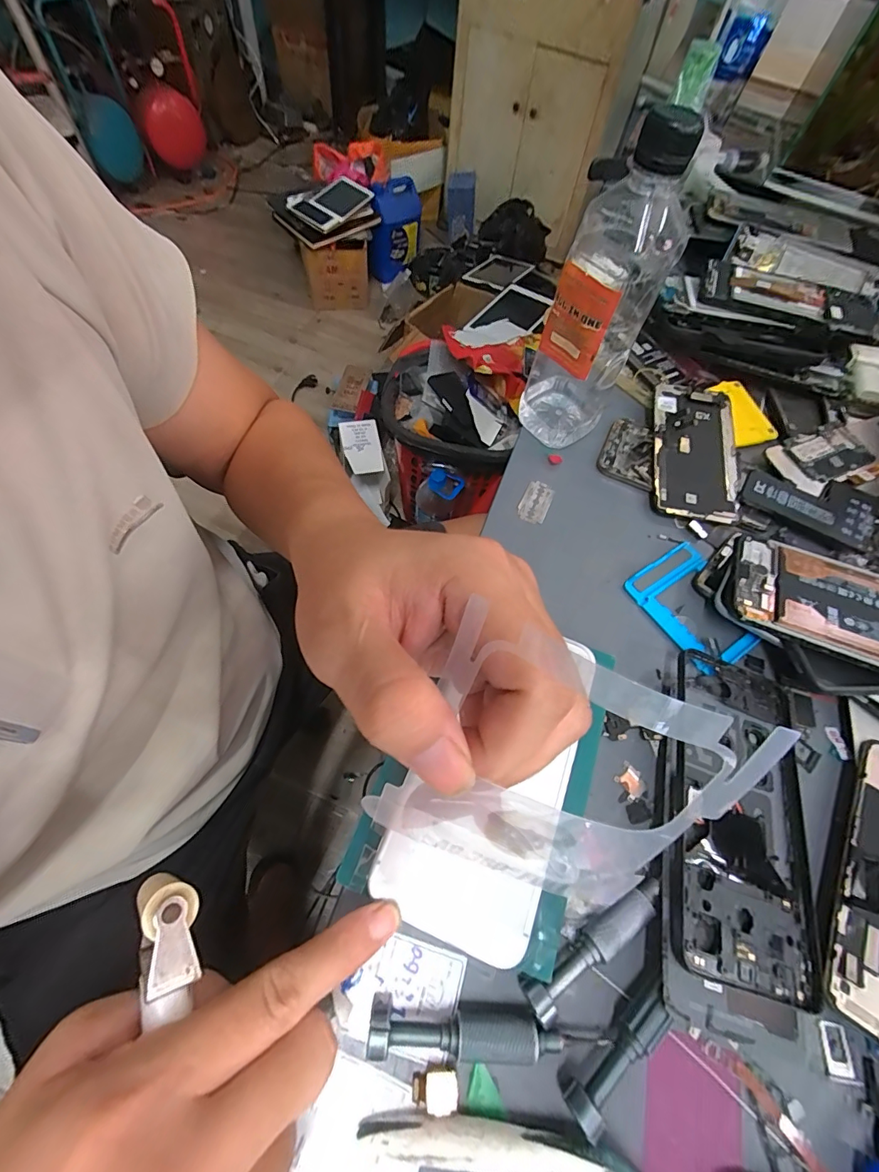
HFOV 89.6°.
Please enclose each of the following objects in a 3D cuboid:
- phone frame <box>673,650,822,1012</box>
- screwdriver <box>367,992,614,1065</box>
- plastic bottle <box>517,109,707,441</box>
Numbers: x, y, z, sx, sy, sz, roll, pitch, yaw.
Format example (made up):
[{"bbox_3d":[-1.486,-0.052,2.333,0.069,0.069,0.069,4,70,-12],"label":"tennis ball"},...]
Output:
[{"bbox_3d":[0.167,0.122,0.245,0.077,0.009,0.161,23,59,-1],"label":"phone frame"},{"bbox_3d":[0.022,0.195,0.191,0.103,0.013,0.016,6,62,-3],"label":"screwdriver"},{"bbox_3d":[0.108,-0.189,0.305,0.069,0.184,0.072,19,61,6],"label":"plastic bottle"}]

